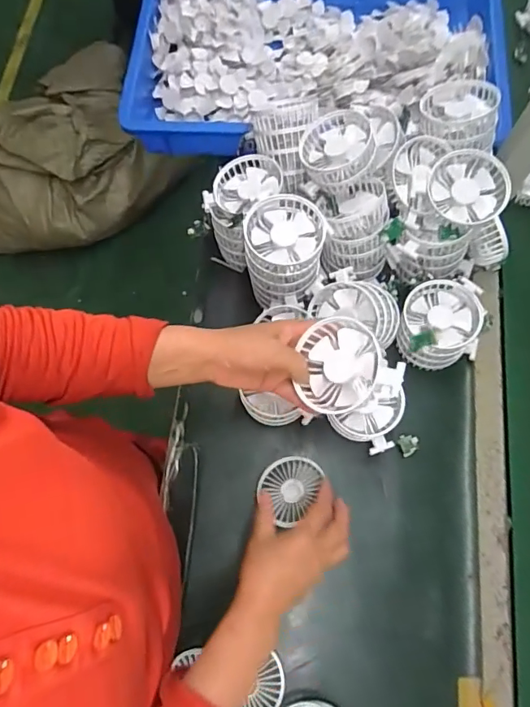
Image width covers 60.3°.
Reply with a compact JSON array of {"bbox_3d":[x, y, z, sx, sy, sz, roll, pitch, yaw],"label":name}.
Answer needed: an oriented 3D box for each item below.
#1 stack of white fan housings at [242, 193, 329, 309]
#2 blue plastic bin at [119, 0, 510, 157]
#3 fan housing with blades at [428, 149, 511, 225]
[{"bbox_3d":[0.023,-0.116,0.558,0.089,0.113,0.100,9,74,4],"label":"stack of white fan housings"},{"bbox_3d":[0.070,-0.493,0.725,0.566,0.088,0.378,1,74,1],"label":"blue plastic bin"},{"bbox_3d":[0.237,-0.192,0.536,0.084,0.032,0.081,22,89,12],"label":"fan housing with blades"}]

